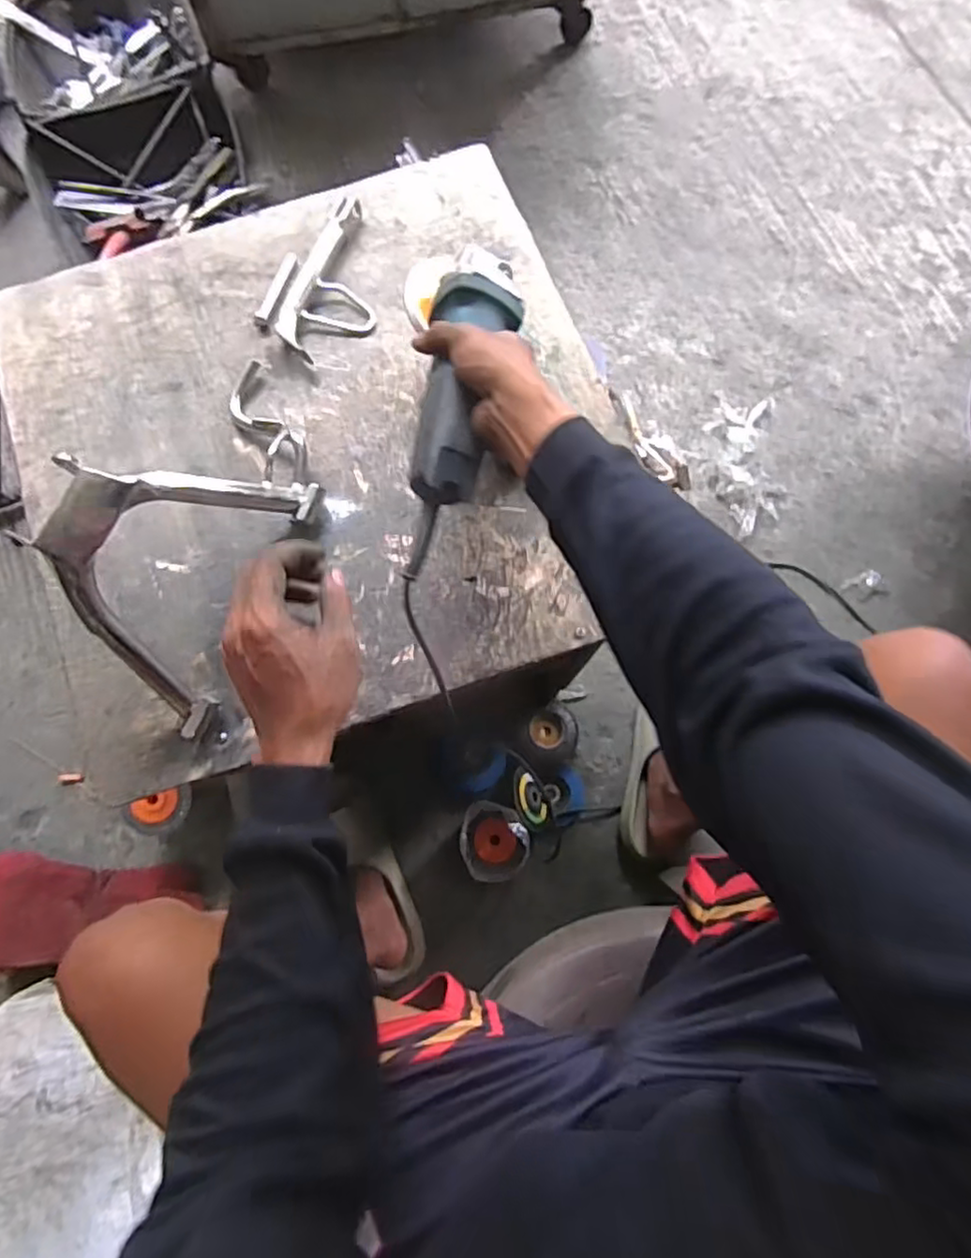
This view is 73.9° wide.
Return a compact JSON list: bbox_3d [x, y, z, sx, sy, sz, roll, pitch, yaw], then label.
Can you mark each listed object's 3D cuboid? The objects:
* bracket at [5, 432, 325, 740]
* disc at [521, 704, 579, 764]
[{"bbox_3d":[-0.256,-0.075,0.545,0.127,0.171,0.289,22,75,6],"label":"bracket"},{"bbox_3d":[0.101,0.160,0.986,0.095,0.021,0.083,-30,77,-28],"label":"disc"}]

